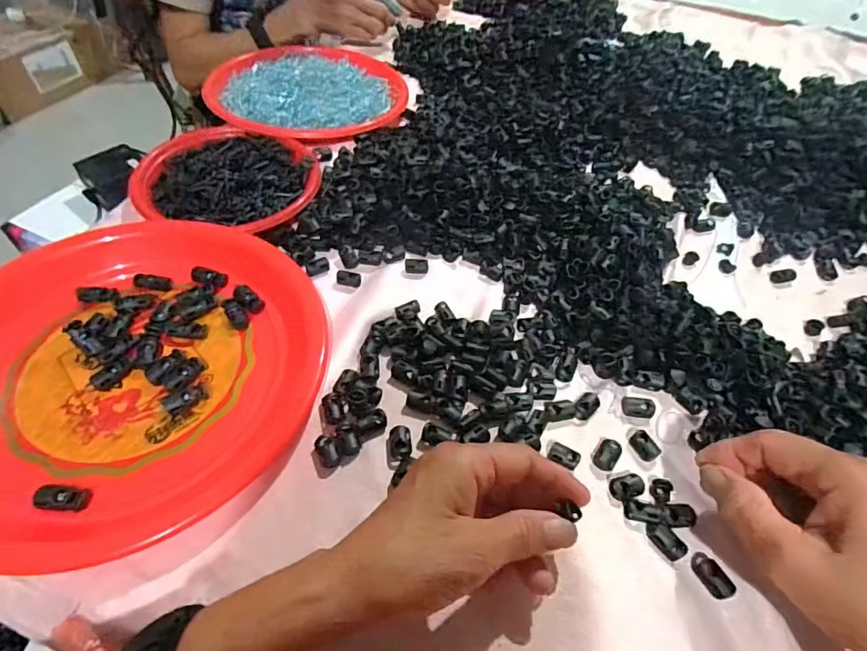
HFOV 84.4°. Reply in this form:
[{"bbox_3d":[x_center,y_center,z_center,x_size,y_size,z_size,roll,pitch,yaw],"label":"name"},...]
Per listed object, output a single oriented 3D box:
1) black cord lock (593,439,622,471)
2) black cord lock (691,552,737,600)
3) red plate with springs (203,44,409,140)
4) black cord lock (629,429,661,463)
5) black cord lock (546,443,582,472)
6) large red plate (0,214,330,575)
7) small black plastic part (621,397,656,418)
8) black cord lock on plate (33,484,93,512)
[{"bbox_3d":[0.117,0.088,0.322,0.014,0.009,0.020,31,61,17],"label":"black cord lock"},{"bbox_3d":[0.163,0.147,0.282,0.016,0.010,0.024,-22,60,-15],"label":"black cord lock"},{"bbox_3d":[-0.146,-0.282,0.568,0.222,0.033,0.203,1,57,-2],"label":"red plate with springs"},{"bbox_3d":[0.146,0.082,0.328,0.013,0.007,0.020,-25,61,-17],"label":"black cord lock"},{"bbox_3d":[0.087,0.088,0.320,0.020,0.010,0.013,27,60,15],"label":"black cord lock"},{"bbox_3d":[-0.204,0.020,0.325,0.243,0.034,0.251,1,57,-2],"label":"large red plate"},{"bbox_3d":[0.148,0.058,0.345,0.022,0.006,0.016,8,57,3],"label":"small black plastic part"},{"bbox_3d":[-0.213,0.099,0.274,0.028,0.009,0.014,6,57,2],"label":"black cord lock on plate"}]

